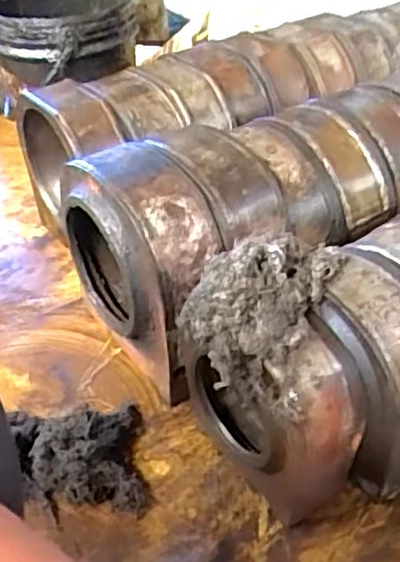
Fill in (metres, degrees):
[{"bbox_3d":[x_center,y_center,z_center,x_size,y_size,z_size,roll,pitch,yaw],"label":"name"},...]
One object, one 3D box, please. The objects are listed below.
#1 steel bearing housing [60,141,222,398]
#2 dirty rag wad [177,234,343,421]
[{"bbox_3d":[-0.077,-0.026,0.900,0.137,0.280,0.254,-23,42,-24],"label":"steel bearing housing"},{"bbox_3d":[0.063,0.025,0.682,0.136,0.113,0.189,13,40,19],"label":"dirty rag wad"}]

